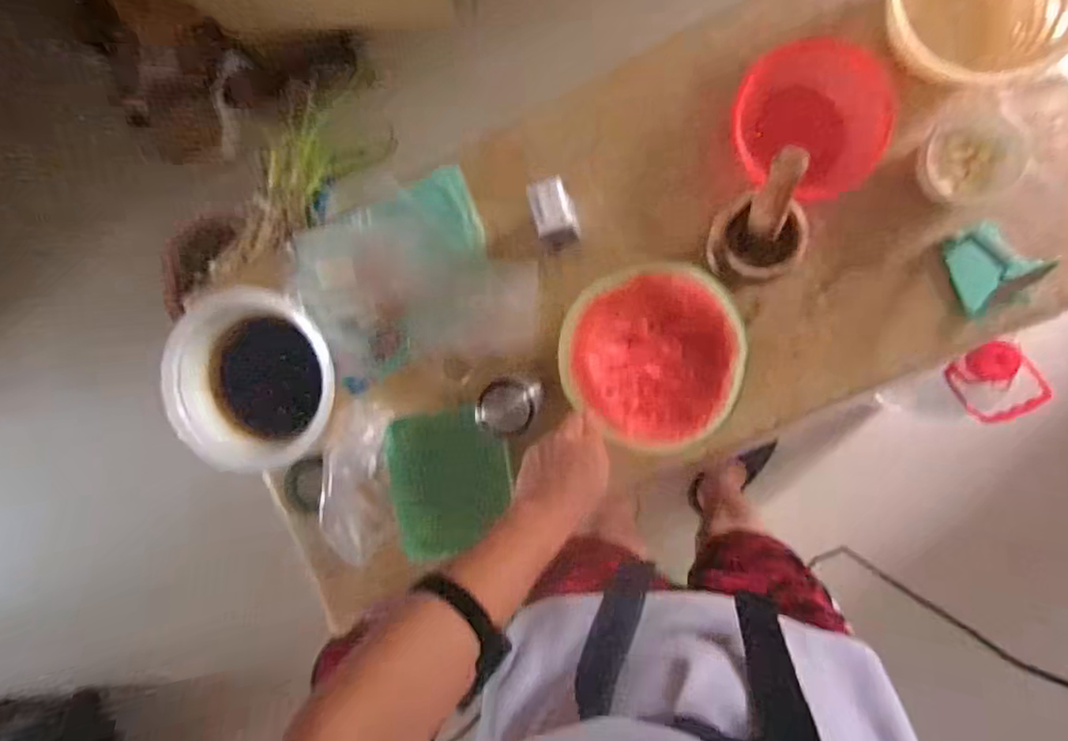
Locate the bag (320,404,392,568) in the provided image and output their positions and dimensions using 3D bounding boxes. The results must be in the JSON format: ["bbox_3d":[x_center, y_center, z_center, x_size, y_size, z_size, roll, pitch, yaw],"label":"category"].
[{"bbox_3d":[-0.231,0.156,0.790,0.080,0.038,0.203,6,96,6],"label":"bag"}]

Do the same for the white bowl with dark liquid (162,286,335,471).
[{"bbox_3d":[-0.379,0.004,0.857,0.230,0.124,0.244,1,95,6],"label":"white bowl with dark liquid"}]

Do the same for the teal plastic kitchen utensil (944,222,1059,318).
[{"bbox_3d":[0.544,-0.121,0.711,0.070,0.078,0.104,-34,91,8],"label":"teal plastic kitchen utensil"}]

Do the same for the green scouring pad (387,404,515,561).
[{"bbox_3d":[-0.109,0.149,0.818,0.157,0.007,0.193,-10,95,-14],"label":"green scouring pad"}]

